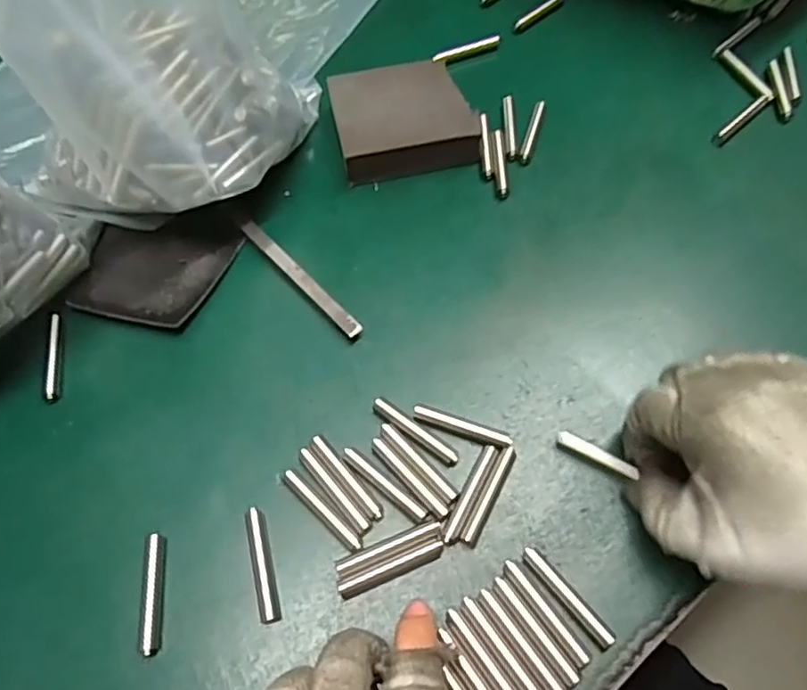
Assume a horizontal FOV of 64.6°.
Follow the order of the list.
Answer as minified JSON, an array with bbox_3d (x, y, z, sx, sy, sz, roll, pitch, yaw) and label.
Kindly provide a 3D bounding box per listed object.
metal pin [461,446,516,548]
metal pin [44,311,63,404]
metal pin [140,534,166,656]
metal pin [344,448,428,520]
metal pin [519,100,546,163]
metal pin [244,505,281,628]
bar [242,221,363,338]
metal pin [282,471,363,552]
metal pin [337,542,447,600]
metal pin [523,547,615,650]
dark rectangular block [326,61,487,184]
[{"bbox_3d":[0.039,0.068,0.290,0.008,0.006,0.048,25,65,14],"label":"metal pin"},{"bbox_3d":[-0.181,0.006,0.329,0.005,0.006,0.052,-11,62,-5],"label":"metal pin"},{"bbox_3d":[-0.108,0.107,0.275,0.007,0.010,0.049,-7,62,-2],"label":"metal pin"},{"bbox_3d":[-0.009,0.063,0.292,0.048,0.004,0.007,35,68,18],"label":"metal pin"},{"bbox_3d":[0.080,-0.132,0.394,0.006,0.007,0.049,15,63,9],"label":"metal pin"},{"bbox_3d":[-0.062,0.096,0.279,0.008,0.010,0.048,-14,63,-6],"label":"metal pin"},{"bbox_3d":[-0.056,-0.036,0.346,0.009,0.006,0.094,-40,68,-18],"label":"bar"},{"bbox_3d":[-0.037,0.074,0.288,0.048,0.004,0.007,40,70,20],"label":"metal pin"},{"bbox_3d":[-0.005,0.097,0.276,0.048,0.005,0.008,-21,64,-9],"label":"metal pin"},{"bbox_3d":[0.069,0.106,0.268,0.008,0.005,0.048,-36,67,-16],"label":"metal pin"},{"bbox_3d":[-0.001,-0.136,0.383,0.078,0.024,0.070,-12,63,-5],"label":"dark rectangular block"}]

